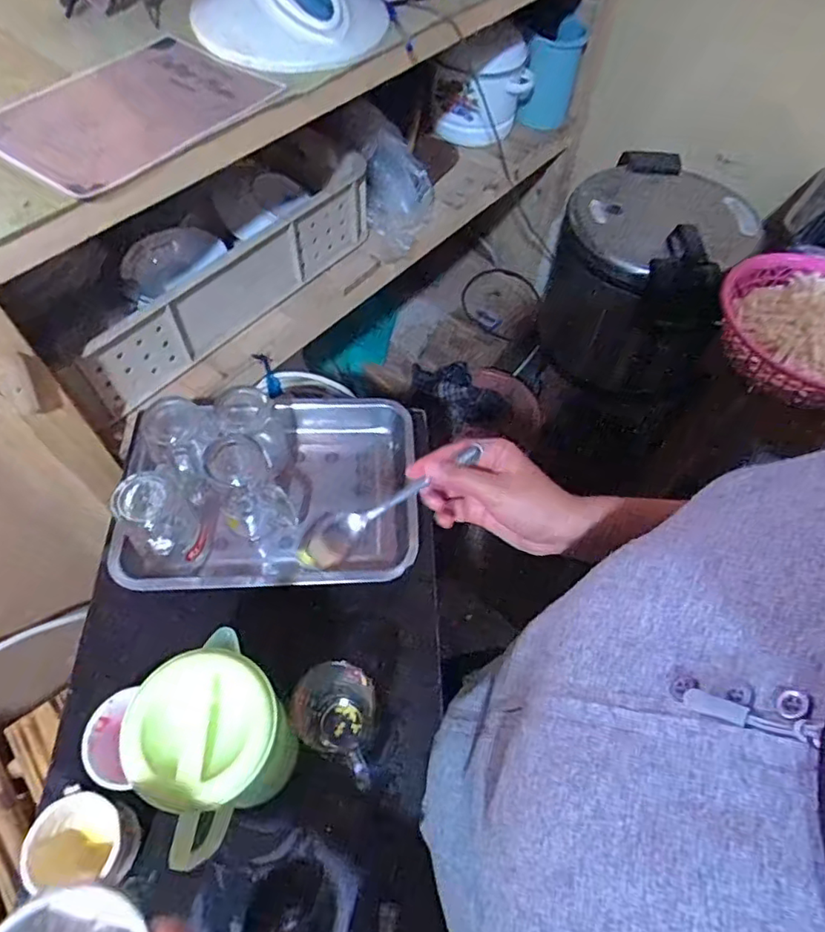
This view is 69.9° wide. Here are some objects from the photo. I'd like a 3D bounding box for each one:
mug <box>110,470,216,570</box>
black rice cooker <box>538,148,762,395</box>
[{"bbox_3d":[-0.269,0.061,0.647,0.067,0.117,0.062,2,58,-3],"label":"mug"},{"bbox_3d":[0.476,-0.413,1.254,0.335,0.327,0.385,20,59,8],"label":"black rice cooker"}]

